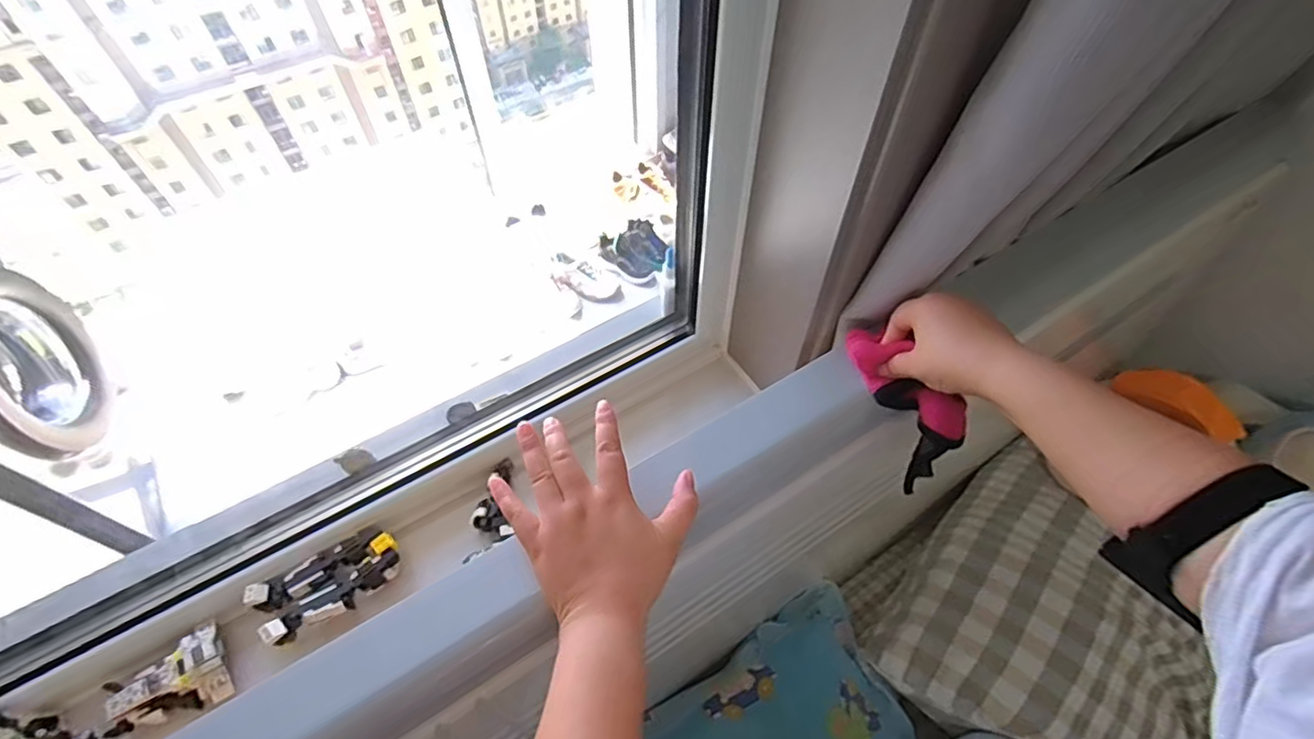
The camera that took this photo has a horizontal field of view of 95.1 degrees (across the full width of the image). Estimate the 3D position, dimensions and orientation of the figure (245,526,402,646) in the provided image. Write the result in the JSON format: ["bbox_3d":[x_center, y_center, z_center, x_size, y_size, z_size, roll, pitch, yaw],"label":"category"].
[{"bbox_3d":[-0.316,0.203,0.578,0.125,0.029,0.063,-31,61,-19],"label":"figure"}]

